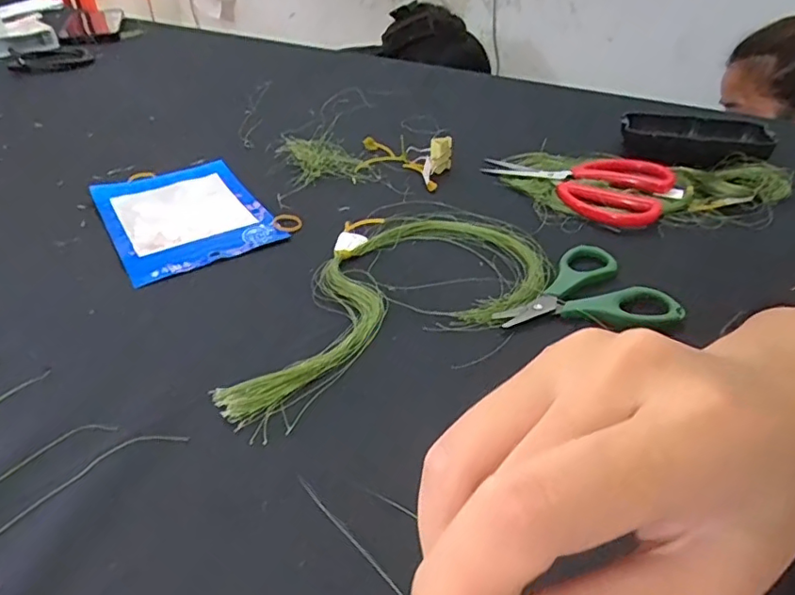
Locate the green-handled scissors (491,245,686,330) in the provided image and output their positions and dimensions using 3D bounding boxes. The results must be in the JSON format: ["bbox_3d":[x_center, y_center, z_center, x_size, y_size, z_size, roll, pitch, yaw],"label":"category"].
[{"bbox_3d":[0.101,-0.007,0.317,0.093,0.008,0.068,-3,38,-5],"label":"green-handled scissors"}]

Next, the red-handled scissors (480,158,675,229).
[{"bbox_3d":[0.132,-0.091,0.424,0.136,0.013,0.087,18,41,21],"label":"red-handled scissors"}]

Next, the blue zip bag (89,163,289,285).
[{"bbox_3d":[-0.150,-0.062,0.394,0.100,0.006,0.135,-22,43,-26],"label":"blue zip bag"}]

